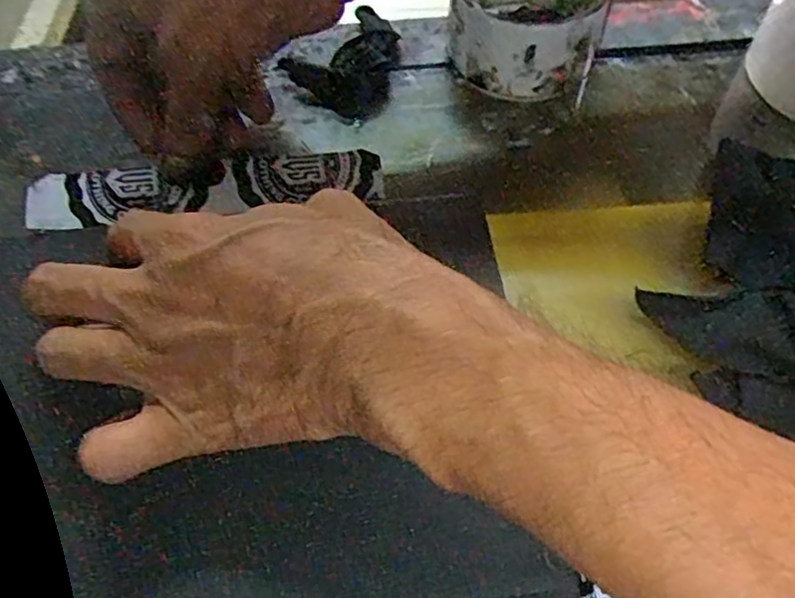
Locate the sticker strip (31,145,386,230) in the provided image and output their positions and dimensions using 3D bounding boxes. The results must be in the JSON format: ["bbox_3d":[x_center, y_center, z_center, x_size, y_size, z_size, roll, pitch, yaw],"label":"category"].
[{"bbox_3d":[-0.086,-0.053,0.312,0.156,0.006,0.028,-6,80,-5],"label":"sticker strip"}]

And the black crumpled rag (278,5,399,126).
[{"bbox_3d":[-0.021,-0.123,0.359,0.066,0.016,0.055,-33,63,-20],"label":"black crumpled rag"}]

